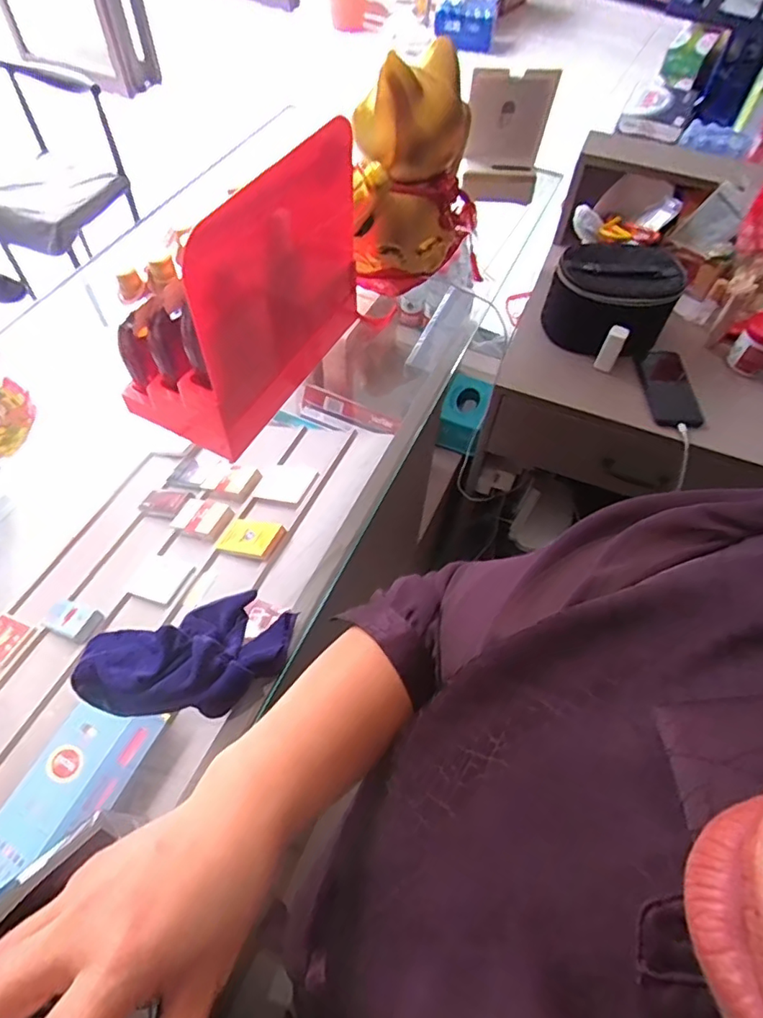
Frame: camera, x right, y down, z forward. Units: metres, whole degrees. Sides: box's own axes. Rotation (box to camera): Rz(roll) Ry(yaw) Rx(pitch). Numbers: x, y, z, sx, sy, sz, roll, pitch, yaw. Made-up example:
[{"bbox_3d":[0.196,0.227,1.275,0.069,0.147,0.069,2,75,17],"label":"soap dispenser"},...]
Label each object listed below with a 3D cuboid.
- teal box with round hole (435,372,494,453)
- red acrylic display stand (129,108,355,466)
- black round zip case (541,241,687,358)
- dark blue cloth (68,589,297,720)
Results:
[{"bbox_3d":[0.179,-0.207,1.209,0.086,0.096,0.160,16,58,8],"label":"teal box with round hole"},{"bbox_3d":[-0.147,-0.241,0.592,0.134,0.240,0.283,27,60,14],"label":"red acrylic display stand"},{"bbox_3d":[0.406,-0.369,0.982,0.188,0.126,0.218,31,61,16],"label":"black round zip case"},{"bbox_3d":[-0.160,0.124,0.473,0.176,0.039,0.098,-19,60,-14],"label":"dark blue cloth"}]

